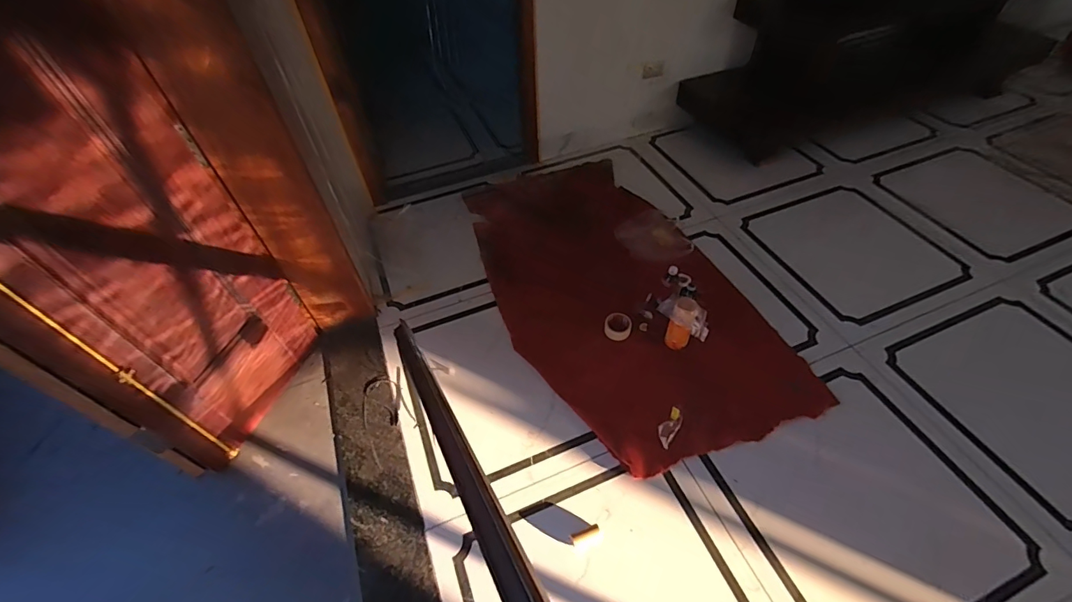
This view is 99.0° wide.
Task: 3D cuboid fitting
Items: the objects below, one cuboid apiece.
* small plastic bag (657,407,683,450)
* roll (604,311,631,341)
[{"bbox_3d":[0.435,0.407,1.490,0.054,0.020,0.141,28,57,24],"label":"small plastic bag"},{"bbox_3d":[0.314,0.097,1.748,0.105,0.040,0.115,25,56,22],"label":"roll"}]

